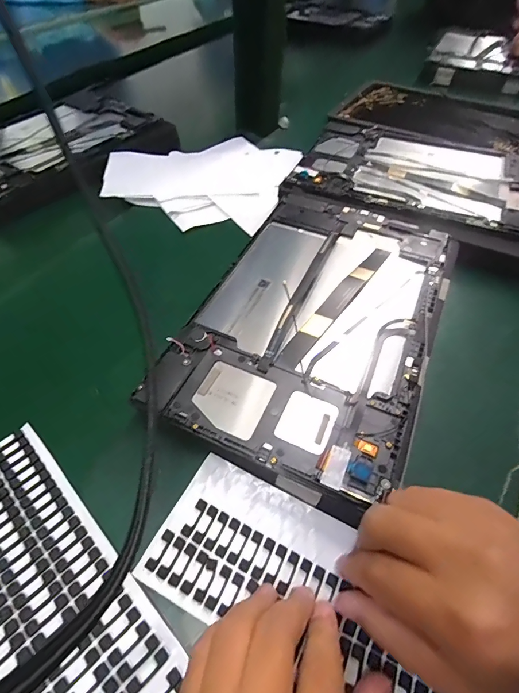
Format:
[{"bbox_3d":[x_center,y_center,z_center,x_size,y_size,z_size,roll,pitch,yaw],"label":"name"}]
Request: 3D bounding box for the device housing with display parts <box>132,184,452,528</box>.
[{"bbox_3d":[0.046,-0.025,0.273,0.153,0.032,0.258,20,55,15],"label":"device housing with display parts"}]

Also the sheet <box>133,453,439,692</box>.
[{"bbox_3d":[0.022,0.116,0.186,0.151,0.005,0.069,23,54,14],"label":"sheet"}]

